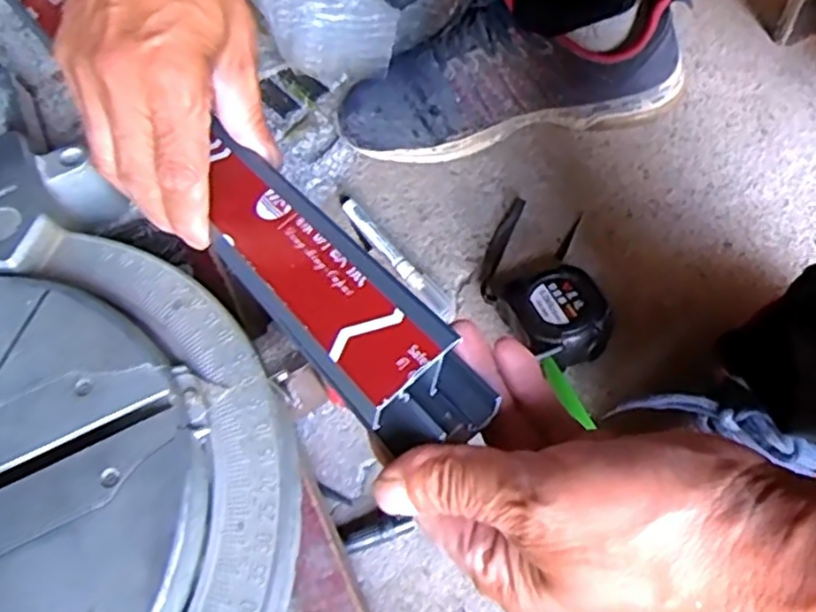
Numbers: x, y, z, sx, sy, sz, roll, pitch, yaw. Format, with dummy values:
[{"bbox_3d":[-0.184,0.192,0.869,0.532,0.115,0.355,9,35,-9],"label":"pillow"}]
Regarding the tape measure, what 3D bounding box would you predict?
[{"bbox_3d":[0.101,0.011,0.478,0.059,0.048,0.069,-17,64,-7],"label":"tape measure"}]

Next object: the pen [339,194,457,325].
[{"bbox_3d":[-0.012,-0.041,0.535,0.018,0.014,0.141,-37,67,-15],"label":"pen"}]

